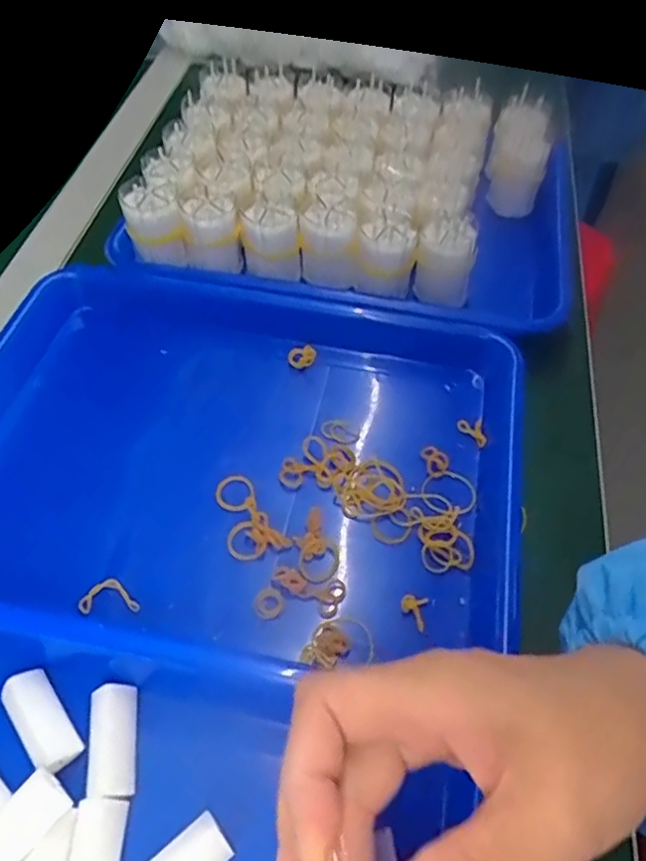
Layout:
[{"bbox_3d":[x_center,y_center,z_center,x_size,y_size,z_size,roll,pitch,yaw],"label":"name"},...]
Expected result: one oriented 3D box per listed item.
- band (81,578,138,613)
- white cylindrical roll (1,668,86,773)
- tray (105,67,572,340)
[{"bbox_3d":[-0.110,0.085,0.322,0.029,0.004,0.017,-3,55,-4],"label":"band"},{"bbox_3d":[-0.129,0.132,0.283,0.020,0.015,0.047,-33,61,-22],"label":"white cylindrical roll"},{"bbox_3d":[0.022,-0.181,0.477,0.321,0.072,0.219,7,55,4],"label":"tray"}]

